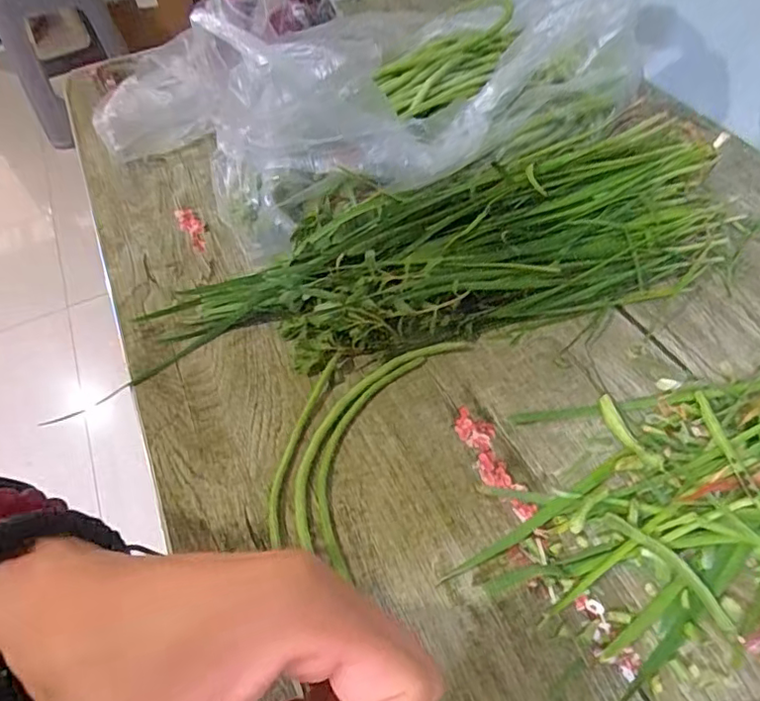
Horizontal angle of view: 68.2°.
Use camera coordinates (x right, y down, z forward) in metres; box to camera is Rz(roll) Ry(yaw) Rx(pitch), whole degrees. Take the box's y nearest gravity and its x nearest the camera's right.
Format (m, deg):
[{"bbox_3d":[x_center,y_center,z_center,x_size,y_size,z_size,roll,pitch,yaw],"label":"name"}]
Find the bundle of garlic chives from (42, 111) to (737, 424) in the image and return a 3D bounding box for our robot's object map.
[{"bbox_3d":[0.046,-0.078,0.433,0.480,0.062,0.137,-12,53,-4],"label":"bundle of garlic chives"}]

